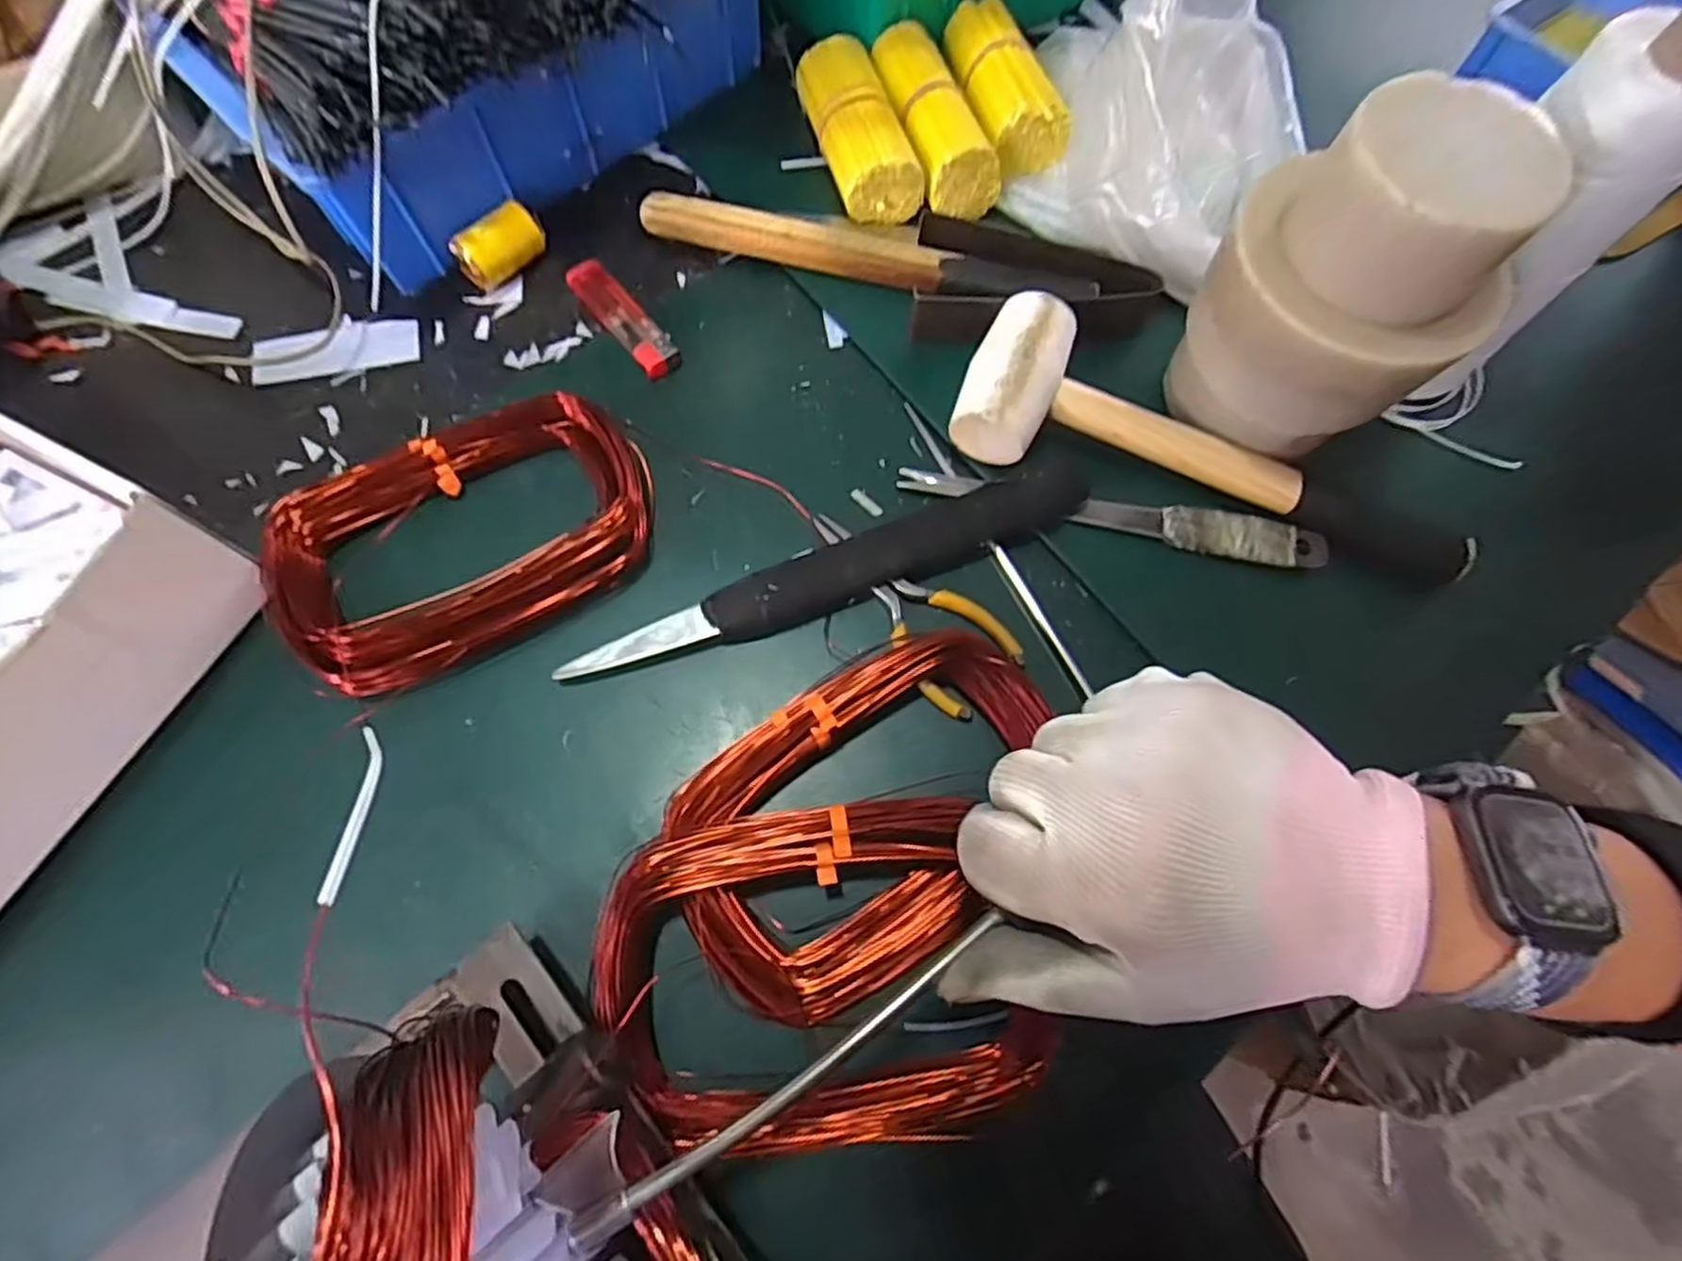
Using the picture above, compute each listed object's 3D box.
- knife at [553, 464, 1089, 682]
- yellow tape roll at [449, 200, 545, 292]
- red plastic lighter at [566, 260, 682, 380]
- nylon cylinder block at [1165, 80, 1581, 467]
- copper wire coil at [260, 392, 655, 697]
[{"bbox_3d":[-0.001,-0.027,0.363,0.264,0.025,0.027,-21,73,-10],"label":"knife"},{"bbox_3d":[-0.192,-0.218,0.425,0.051,0.029,0.028,-36,76,-14],"label":"yellow tape roll"},{"bbox_3d":[-0.122,-0.175,0.417,0.022,0.010,0.087,-37,76,-14],"label":"red plastic lighter"},{"bbox_3d":[0.215,-0.143,0.330,0.085,0.139,0.099,-41,77,-15],"label":"nylon cylinder block"},{"bbox_3d":[-0.182,-0.049,0.362,0.176,0.028,0.108,-30,75,-12],"label":"copper wire coil"}]

